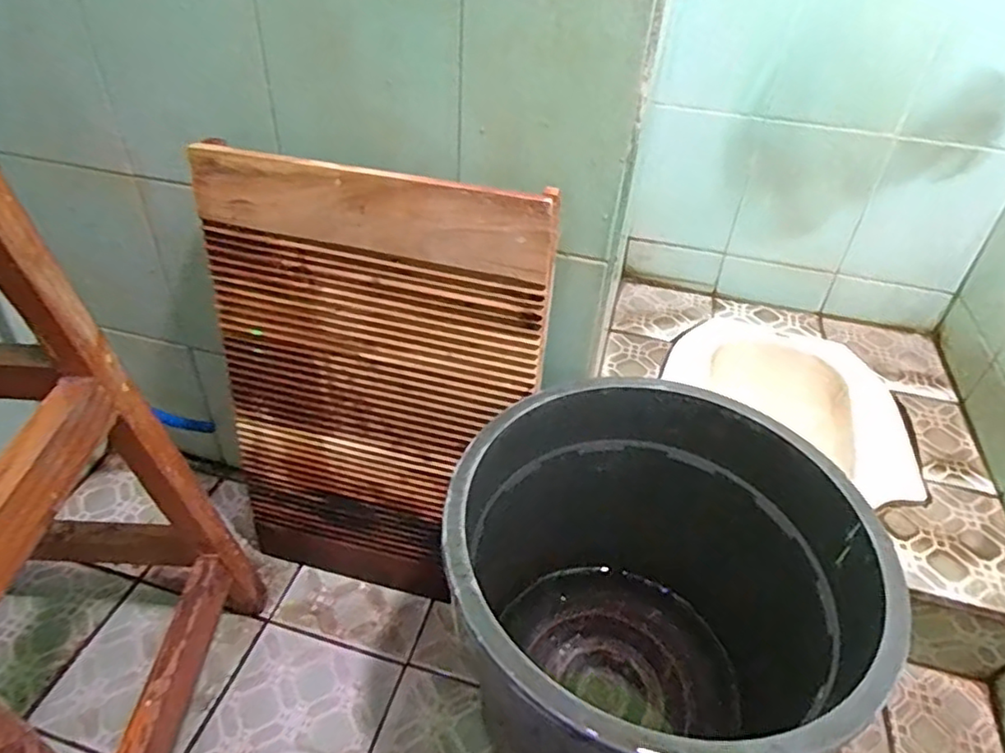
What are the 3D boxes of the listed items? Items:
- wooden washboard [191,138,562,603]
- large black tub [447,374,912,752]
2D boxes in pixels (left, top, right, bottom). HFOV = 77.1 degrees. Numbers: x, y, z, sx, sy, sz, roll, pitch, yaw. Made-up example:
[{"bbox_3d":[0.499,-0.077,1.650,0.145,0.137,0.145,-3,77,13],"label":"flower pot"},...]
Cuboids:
[{"bbox_3d":[-0.151,0.049,0.747,0.368,0.574,0.023,12,35,11],"label":"wooden washboard"},{"bbox_3d":[0.132,0.266,0.657,0.369,0.365,0.369,3,39,-2],"label":"large black tub"}]

